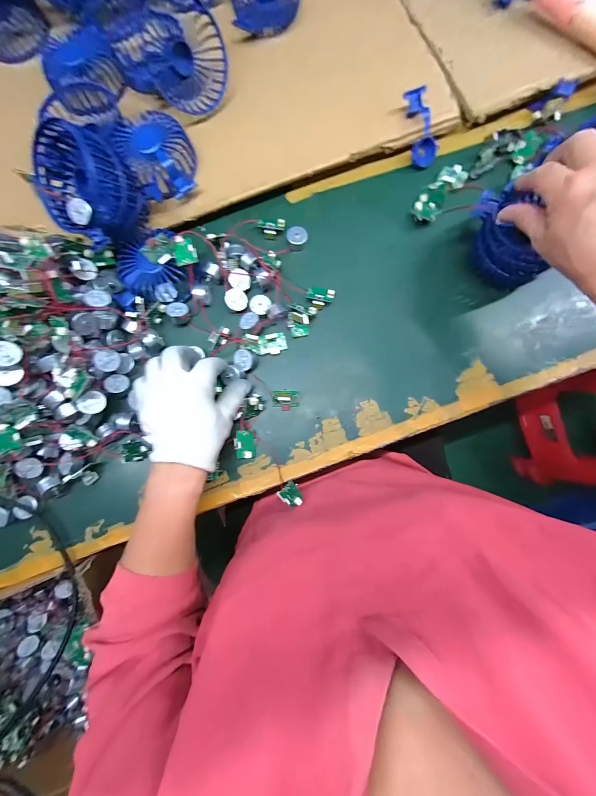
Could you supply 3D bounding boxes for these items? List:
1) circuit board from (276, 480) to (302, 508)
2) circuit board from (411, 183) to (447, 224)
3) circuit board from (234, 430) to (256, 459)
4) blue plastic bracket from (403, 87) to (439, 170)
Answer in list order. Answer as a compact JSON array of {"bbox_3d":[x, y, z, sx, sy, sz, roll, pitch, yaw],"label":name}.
[{"bbox_3d":[-0.008,0.109,0.336,0.021,0.004,0.031,-39,110,-16],"label":"circuit board"},{"bbox_3d":[0.154,-0.229,0.354,0.029,0.016,0.045,28,85,4],"label":"circuit board"},{"bbox_3d":[-0.056,0.050,0.324,0.023,0.006,0.030,-1,85,-31],"label":"circuit board"},{"bbox_3d":[0.147,-0.316,0.352,0.028,0.023,0.075,-22,115,-2],"label":"blue plastic bracket"}]

